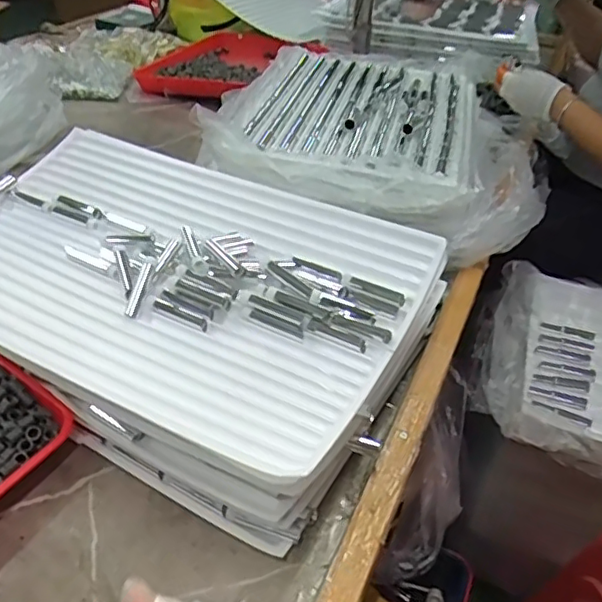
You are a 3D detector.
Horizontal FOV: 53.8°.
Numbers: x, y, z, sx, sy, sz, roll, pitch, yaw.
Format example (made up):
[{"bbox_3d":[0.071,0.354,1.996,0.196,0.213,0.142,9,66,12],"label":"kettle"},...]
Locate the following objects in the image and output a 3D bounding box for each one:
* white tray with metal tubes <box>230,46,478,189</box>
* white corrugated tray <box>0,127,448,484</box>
[{"bbox_3d":[0.095,-0.308,0.909,0.349,0.027,0.447,13,40,11],"label":"white tray with metal tubes"},{"bbox_3d":[-0.143,-0.040,0.589,0.505,0.037,0.334,21,42,21],"label":"white corrugated tray"}]

